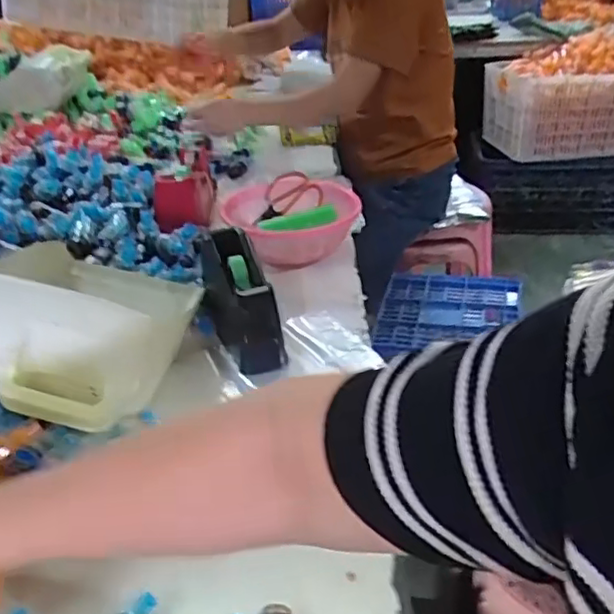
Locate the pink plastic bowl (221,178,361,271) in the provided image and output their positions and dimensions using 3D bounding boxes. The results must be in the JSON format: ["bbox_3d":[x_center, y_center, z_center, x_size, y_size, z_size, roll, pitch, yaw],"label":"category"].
[{"bbox_3d":[-0.022,-0.132,0.990,0.201,0.074,0.185,-1,34,1],"label":"pink plastic bowl"}]

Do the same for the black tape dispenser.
[{"bbox_3d":[-0.090,-0.020,0.790,0.079,0.089,0.219,-10,35,-12],"label":"black tape dispenser"}]

